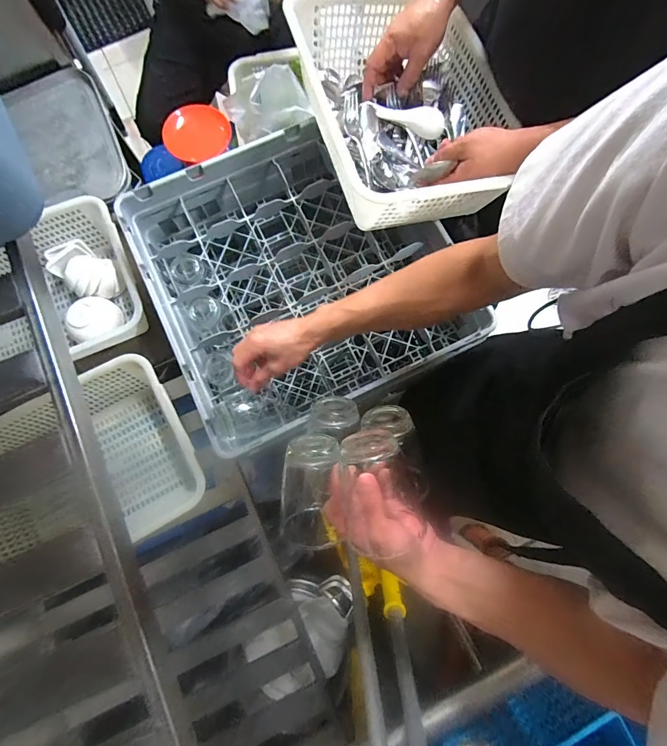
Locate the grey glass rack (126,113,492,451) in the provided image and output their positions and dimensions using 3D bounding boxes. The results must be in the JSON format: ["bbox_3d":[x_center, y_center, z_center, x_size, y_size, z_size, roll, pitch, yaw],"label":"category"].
[{"bbox_3d":[-0.050,-0.167,0.643,0.491,0.142,0.482,-23,81,-5],"label":"grey glass rack"}]

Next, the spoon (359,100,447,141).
[{"bbox_3d":[0.113,-0.415,0.564,0.133,0.026,0.032,22,80,3],"label":"spoon"}]

